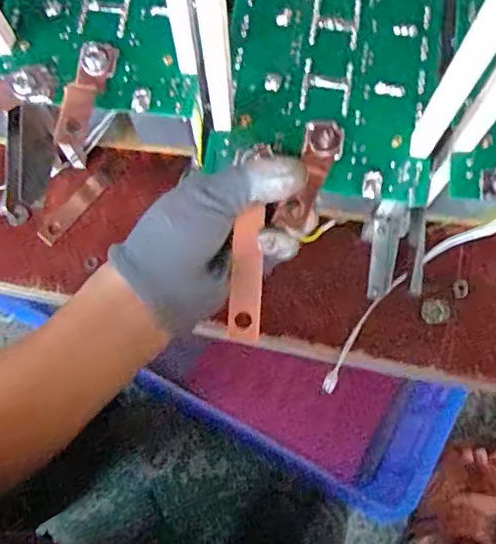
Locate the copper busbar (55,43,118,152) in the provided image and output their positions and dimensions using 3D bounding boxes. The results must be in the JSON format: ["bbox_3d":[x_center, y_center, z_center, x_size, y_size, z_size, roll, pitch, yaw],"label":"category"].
[{"bbox_3d":[-0.100,-0.110,0.352,0.021,0.007,0.067,18,77,5],"label":"copper busbar"}]

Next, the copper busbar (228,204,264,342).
[{"bbox_3d":[0.000,0.002,0.333,0.018,0.009,0.076,4,104,3],"label":"copper busbar"}]

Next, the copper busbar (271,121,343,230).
[{"bbox_3d":[0.036,-0.057,0.330,0.021,0.012,0.071,21,72,6],"label":"copper busbar"}]

